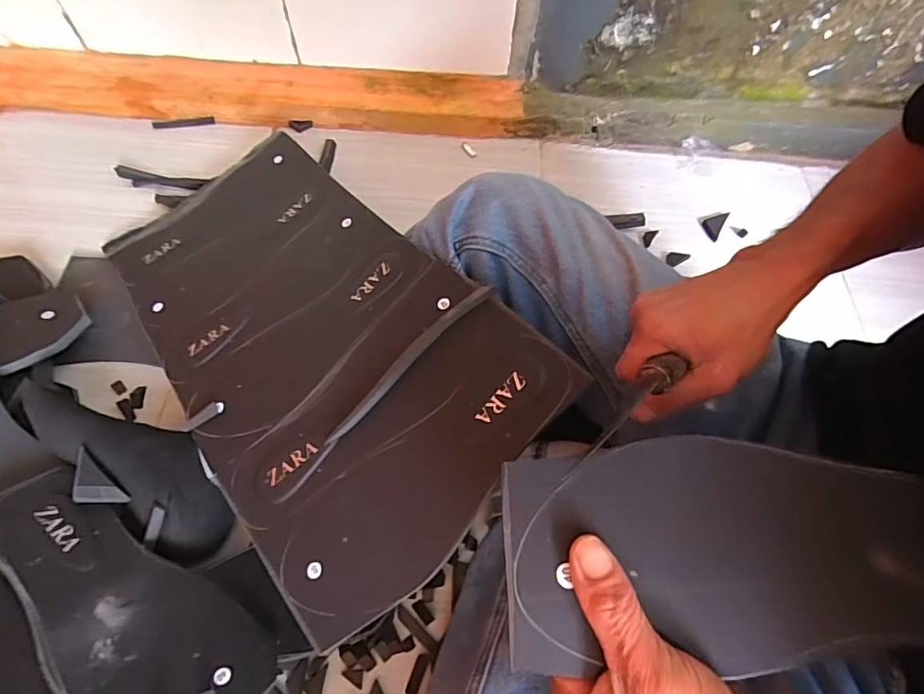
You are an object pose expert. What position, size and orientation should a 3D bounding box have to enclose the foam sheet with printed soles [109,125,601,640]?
[{"bbox_3d":[-0.163,-0.032,0.468,0.263,0.018,0.523,-46,58,-7],"label":"foam sheet with printed soles"}]

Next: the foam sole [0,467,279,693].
[{"bbox_3d":[-0.254,0.183,0.353,0.252,0.007,0.100,29,31,12],"label":"foam sole"}]

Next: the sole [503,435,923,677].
[{"bbox_3d":[0.144,0.090,0.219,0.244,0.008,0.093,-2,69,5],"label":"sole"}]

